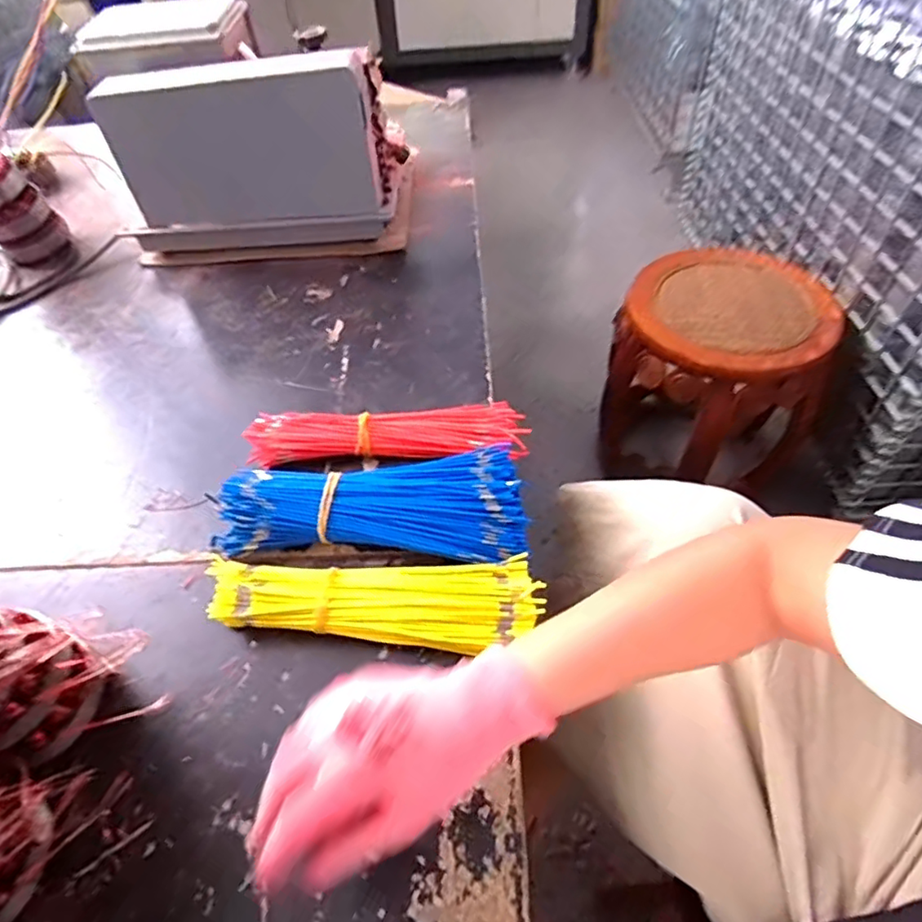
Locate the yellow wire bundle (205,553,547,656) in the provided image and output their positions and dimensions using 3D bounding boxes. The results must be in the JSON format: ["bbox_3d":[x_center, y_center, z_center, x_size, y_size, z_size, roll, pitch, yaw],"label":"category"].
[{"bbox_3d":[-0.064,0.105,0.438,0.240,0.032,0.064,0,51,3],"label":"yellow wire bundle"}]

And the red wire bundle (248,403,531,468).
[{"bbox_3d":[-0.067,-0.024,0.542,0.246,0.022,0.061,-2,51,1],"label":"red wire bundle"}]

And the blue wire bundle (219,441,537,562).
[{"bbox_3d":[-0.072,0.035,0.483,0.240,0.042,0.091,-2,51,2],"label":"blue wire bundle"}]

